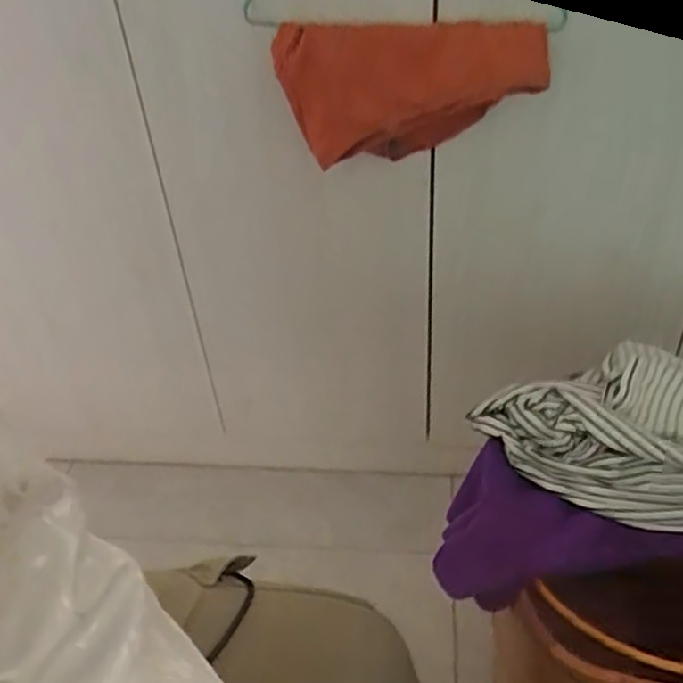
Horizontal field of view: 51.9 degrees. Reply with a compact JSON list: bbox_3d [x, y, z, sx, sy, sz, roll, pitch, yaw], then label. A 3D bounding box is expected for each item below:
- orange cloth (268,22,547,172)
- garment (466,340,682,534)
[{"bbox_3d":[0.031,-0.265,0.777,0.084,0.176,0.495,-20,25,-17],"label":"orange cloth"},{"bbox_3d":[0.339,0.095,0.685,0.392,0.103,0.180,16,44,25],"label":"garment"}]

